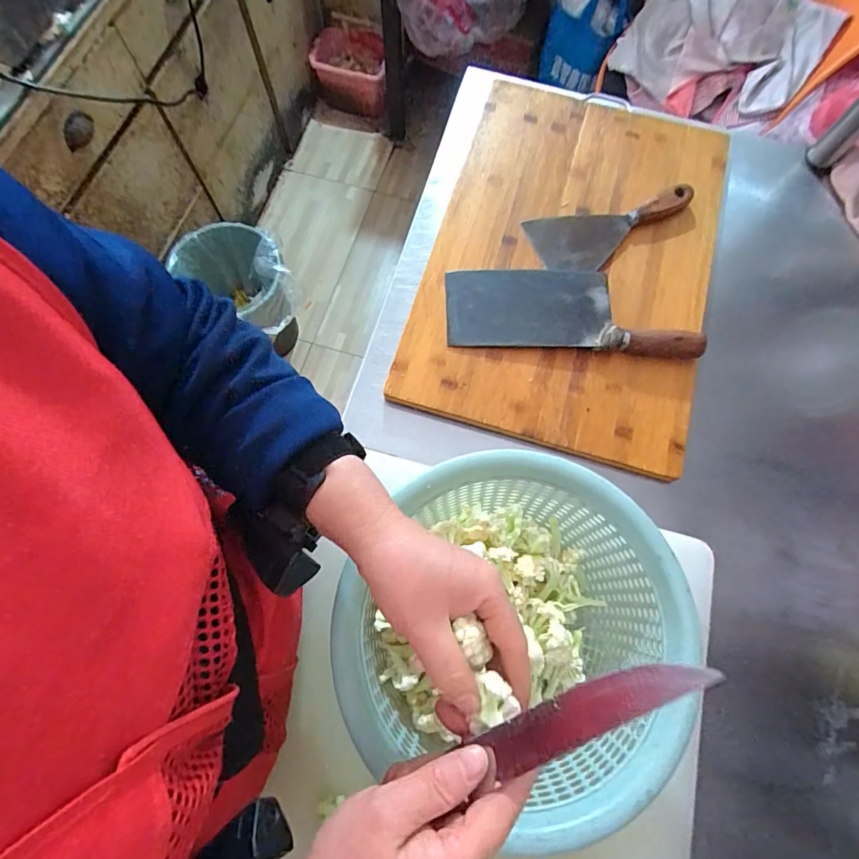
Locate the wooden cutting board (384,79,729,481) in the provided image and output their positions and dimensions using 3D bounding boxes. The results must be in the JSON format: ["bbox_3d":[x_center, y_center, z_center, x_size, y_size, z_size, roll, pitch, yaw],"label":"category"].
[{"bbox_3d":[0.176,-0.214,0.570,0.323,0.022,0.486,16,74,4],"label":"wooden cutting board"}]

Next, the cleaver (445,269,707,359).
[{"bbox_3d":[0.160,-0.141,0.534,0.277,0.026,0.104,5,74,0],"label":"cleaver"}]

